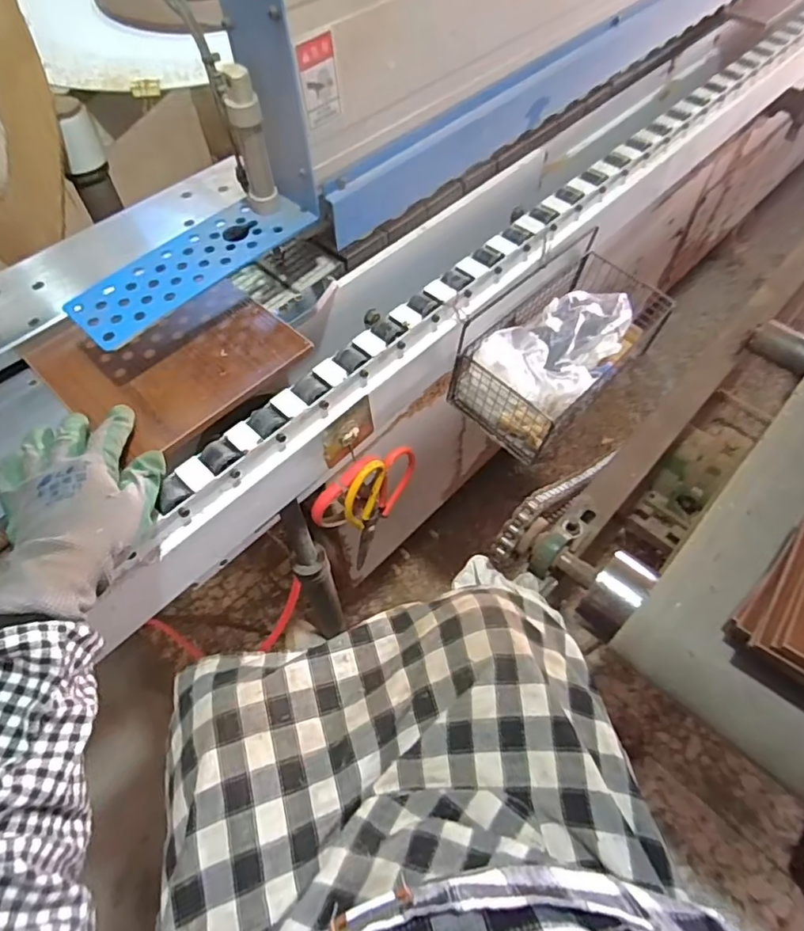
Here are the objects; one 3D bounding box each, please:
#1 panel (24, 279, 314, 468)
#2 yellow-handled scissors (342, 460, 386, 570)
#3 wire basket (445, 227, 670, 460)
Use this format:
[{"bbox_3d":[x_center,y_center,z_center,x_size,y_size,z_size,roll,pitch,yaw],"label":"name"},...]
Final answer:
[{"bbox_3d":[-0.211,-0.104,0.508,0.180,0.008,0.189,40,67,21],"label":"panel"},{"bbox_3d":[-0.042,0.059,0.652,0.022,0.185,0.060,36,66,19],"label":"yellow-handled scissors"},{"bbox_3d":[0.204,-0.156,0.674,0.289,0.111,0.138,-41,68,-21],"label":"wire basket"}]

